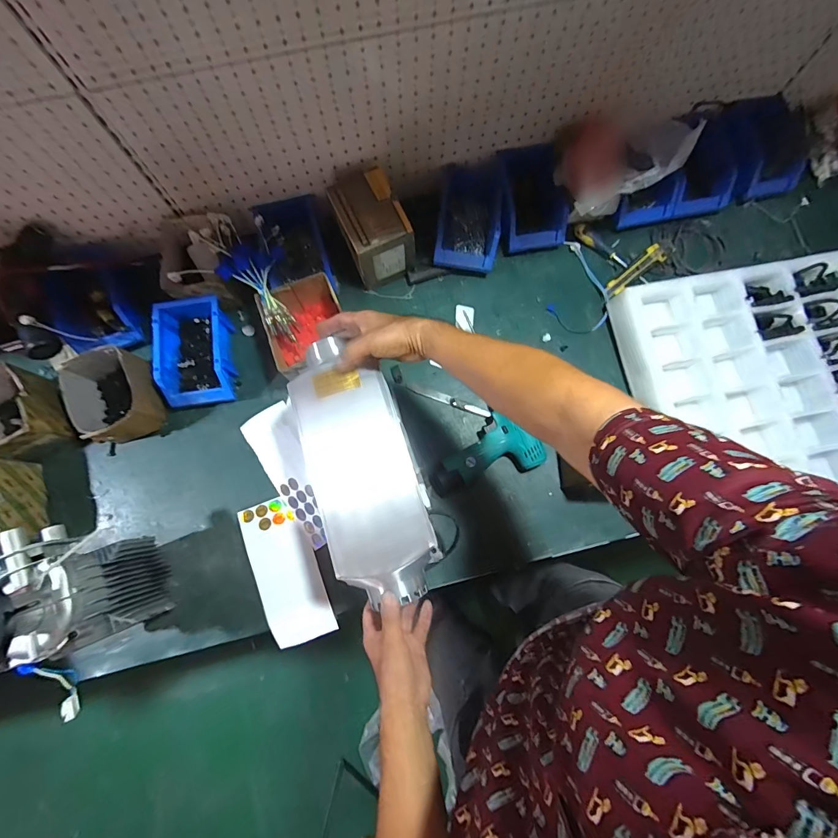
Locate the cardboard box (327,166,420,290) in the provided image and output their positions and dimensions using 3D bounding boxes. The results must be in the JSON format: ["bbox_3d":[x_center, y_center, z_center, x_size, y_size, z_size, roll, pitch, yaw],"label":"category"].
[{"bbox_3d":[-0.086,-0.353,0.753,0.112,0.130,0.155,-23,78,-5],"label":"cardboard box"}]

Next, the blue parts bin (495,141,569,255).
[{"bbox_3d":[0.221,-0.430,0.784,0.115,0.127,0.169,-10,78,-2],"label":"blue parts bin"}]

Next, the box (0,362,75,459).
[{"bbox_3d":[-0.722,-0.016,0.698,0.121,0.096,0.171,-29,79,-6],"label":"box"}]

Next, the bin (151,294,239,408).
[{"bbox_3d":[-0.408,-0.122,0.737,0.125,0.075,0.190,-12,78,-3],"label":"bin"}]

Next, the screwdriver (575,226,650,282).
[{"bbox_3d":[0.391,-0.336,0.810,0.177,0.022,0.024,39,80,8],"label":"screwdriver"}]

